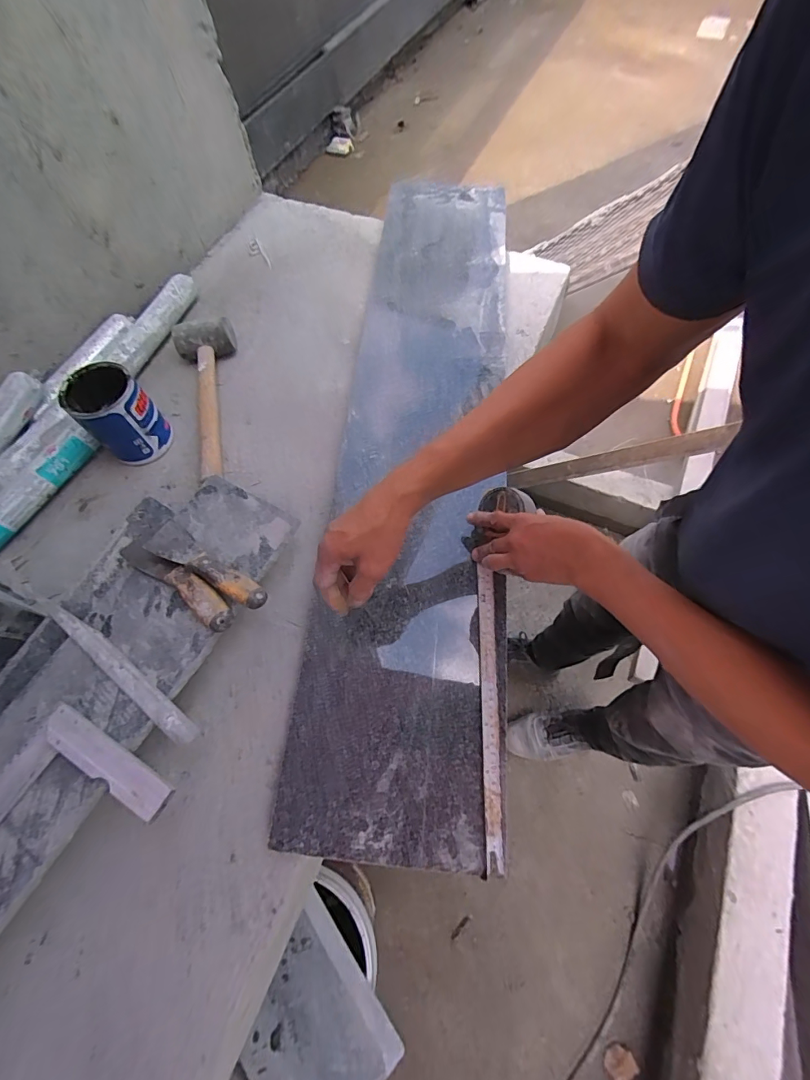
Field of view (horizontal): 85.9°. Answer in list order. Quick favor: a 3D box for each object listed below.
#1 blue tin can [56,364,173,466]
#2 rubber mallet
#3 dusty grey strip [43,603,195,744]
[{"bbox_3d":[-0.441,-0.194,0.678,0.095,0.122,0.098,-1,64,2],"label":"blue tin can"},{"bbox_3d":[-0.319,-0.248,0.734,0.112,0.061,0.316,-20,65,-7],"label":"rubber mallet"},{"bbox_3d":[-0.334,0.144,0.502,0.251,0.018,0.024,33,70,17],"label":"dusty grey strip"}]

